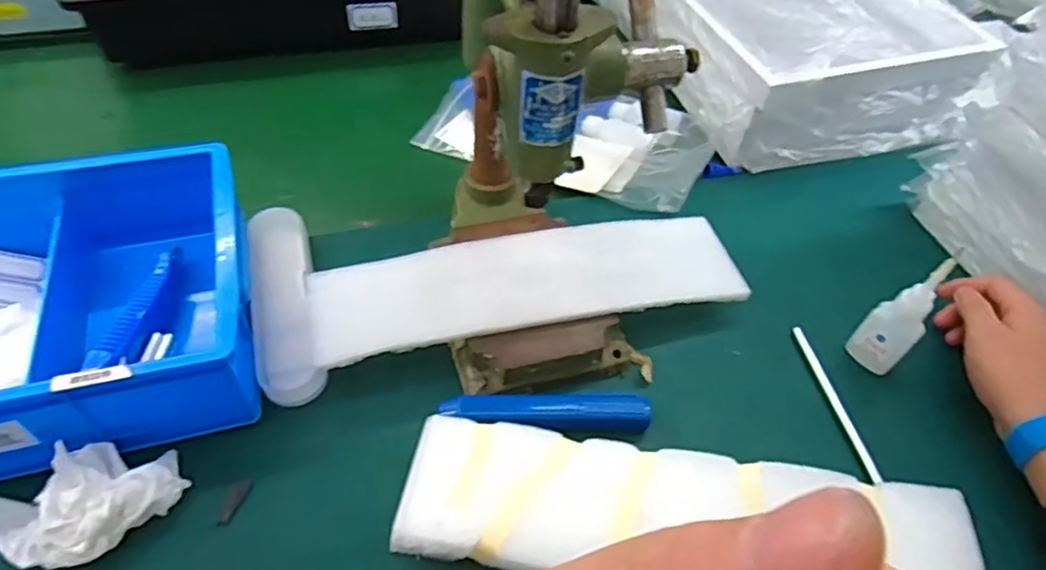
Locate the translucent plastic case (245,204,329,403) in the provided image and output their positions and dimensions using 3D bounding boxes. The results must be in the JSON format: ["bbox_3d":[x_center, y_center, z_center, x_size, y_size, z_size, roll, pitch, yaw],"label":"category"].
[{"bbox_3d":[-0.181,0.012,0.484,0.046,0.033,0.163,-11,51,-14],"label":"translucent plastic case"}]

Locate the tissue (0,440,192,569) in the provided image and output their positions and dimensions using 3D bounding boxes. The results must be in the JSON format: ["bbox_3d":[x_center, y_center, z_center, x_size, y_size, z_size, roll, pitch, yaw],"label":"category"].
[{"bbox_3d":[-0.269,0.130,0.372,0.124,0.042,0.064,-15,52,-17],"label":"tissue"}]

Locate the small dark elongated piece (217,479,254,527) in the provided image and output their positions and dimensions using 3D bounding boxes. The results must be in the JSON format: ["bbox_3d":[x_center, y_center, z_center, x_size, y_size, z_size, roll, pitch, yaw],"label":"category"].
[{"bbox_3d":[-0.181,0.136,0.403,0.013,0.004,0.030,5,49,-1],"label":"small dark elongated piece"}]

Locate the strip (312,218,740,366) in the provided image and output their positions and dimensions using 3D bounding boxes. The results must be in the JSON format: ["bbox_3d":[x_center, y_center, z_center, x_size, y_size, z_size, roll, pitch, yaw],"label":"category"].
[{"bbox_3d":[0.007,-0.002,0.490,0.322,0.034,0.083,-8,51,-12],"label":"strip"}]

